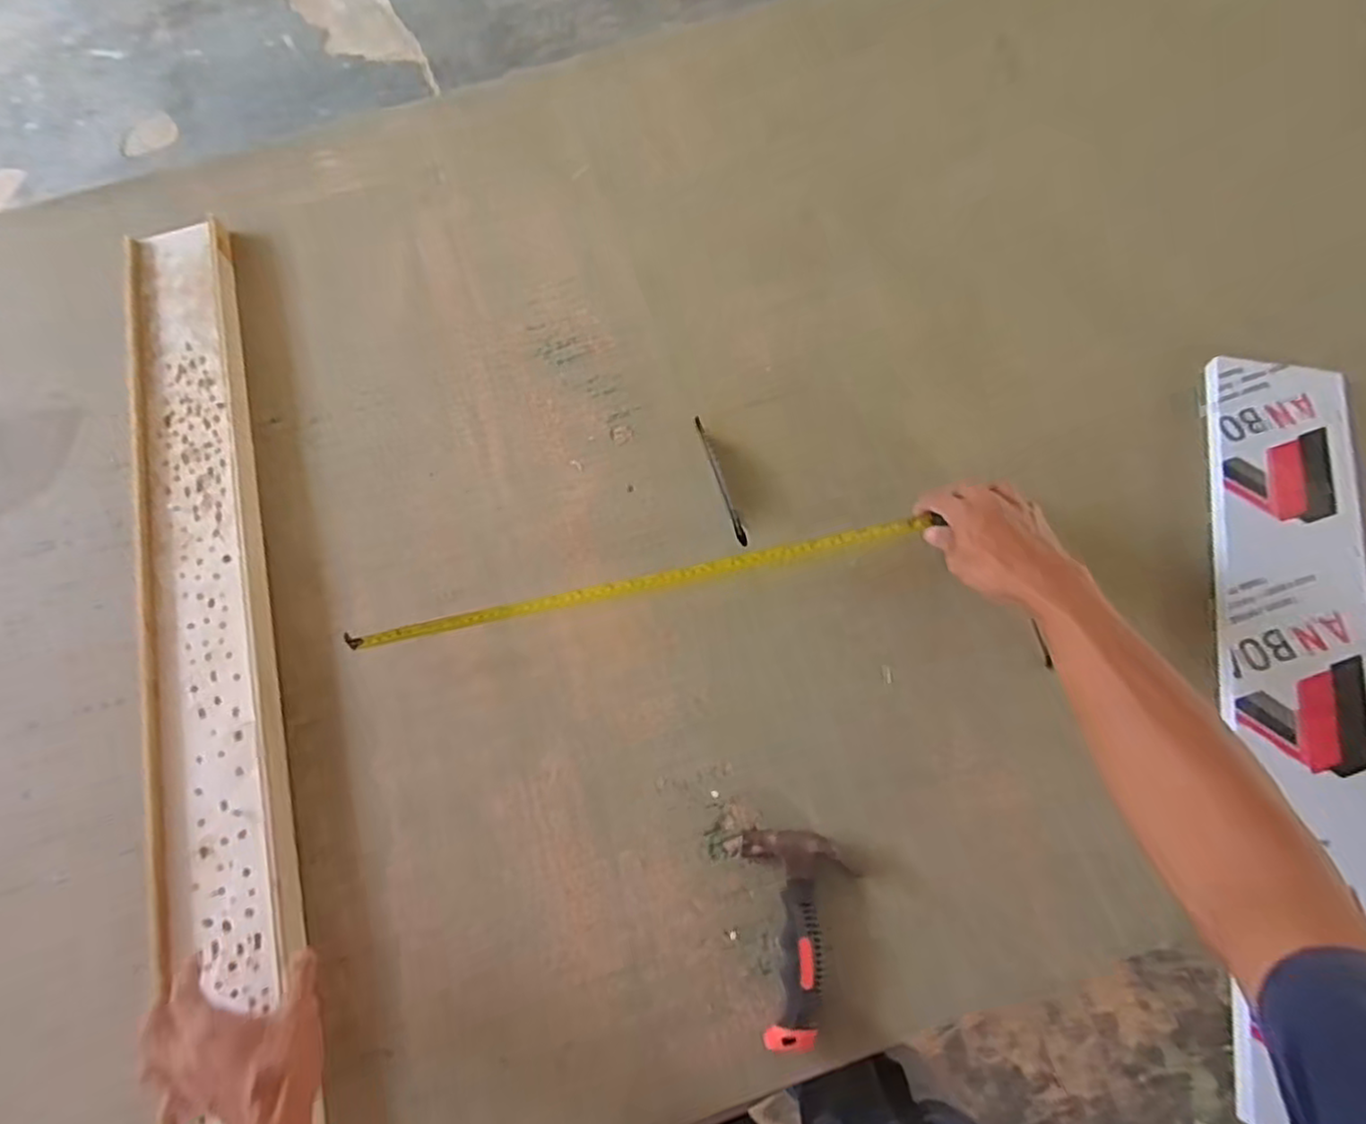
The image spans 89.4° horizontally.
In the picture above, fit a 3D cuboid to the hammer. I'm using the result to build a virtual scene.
[{"bbox_3d":[0.104,0.306,0.572,0.089,0.033,0.158,-6,68,0],"label":"hammer"}]

